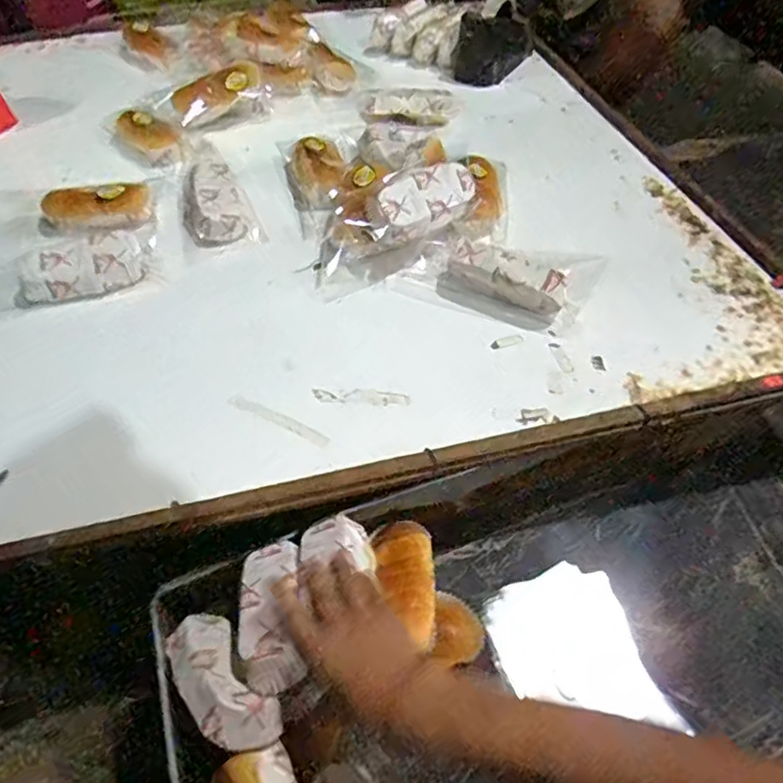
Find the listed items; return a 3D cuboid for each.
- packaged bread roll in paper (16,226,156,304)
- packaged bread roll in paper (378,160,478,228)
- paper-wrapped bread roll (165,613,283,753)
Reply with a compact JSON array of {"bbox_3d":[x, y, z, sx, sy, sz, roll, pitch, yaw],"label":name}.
[{"bbox_3d":[-0.366,-0.152,0.728,0.163,0.042,0.077,-22,53,-16],"label":"packaged bread roll in paper"},{"bbox_3d":[0.045,-0.232,0.721,0.135,0.046,0.057,-28,55,-20],"label":"packaged bread roll in paper"},{"bbox_3d":[-0.145,0.236,0.502,0.063,0.053,0.137,-34,34,-24],"label":"paper-wrapped bread roll"}]

